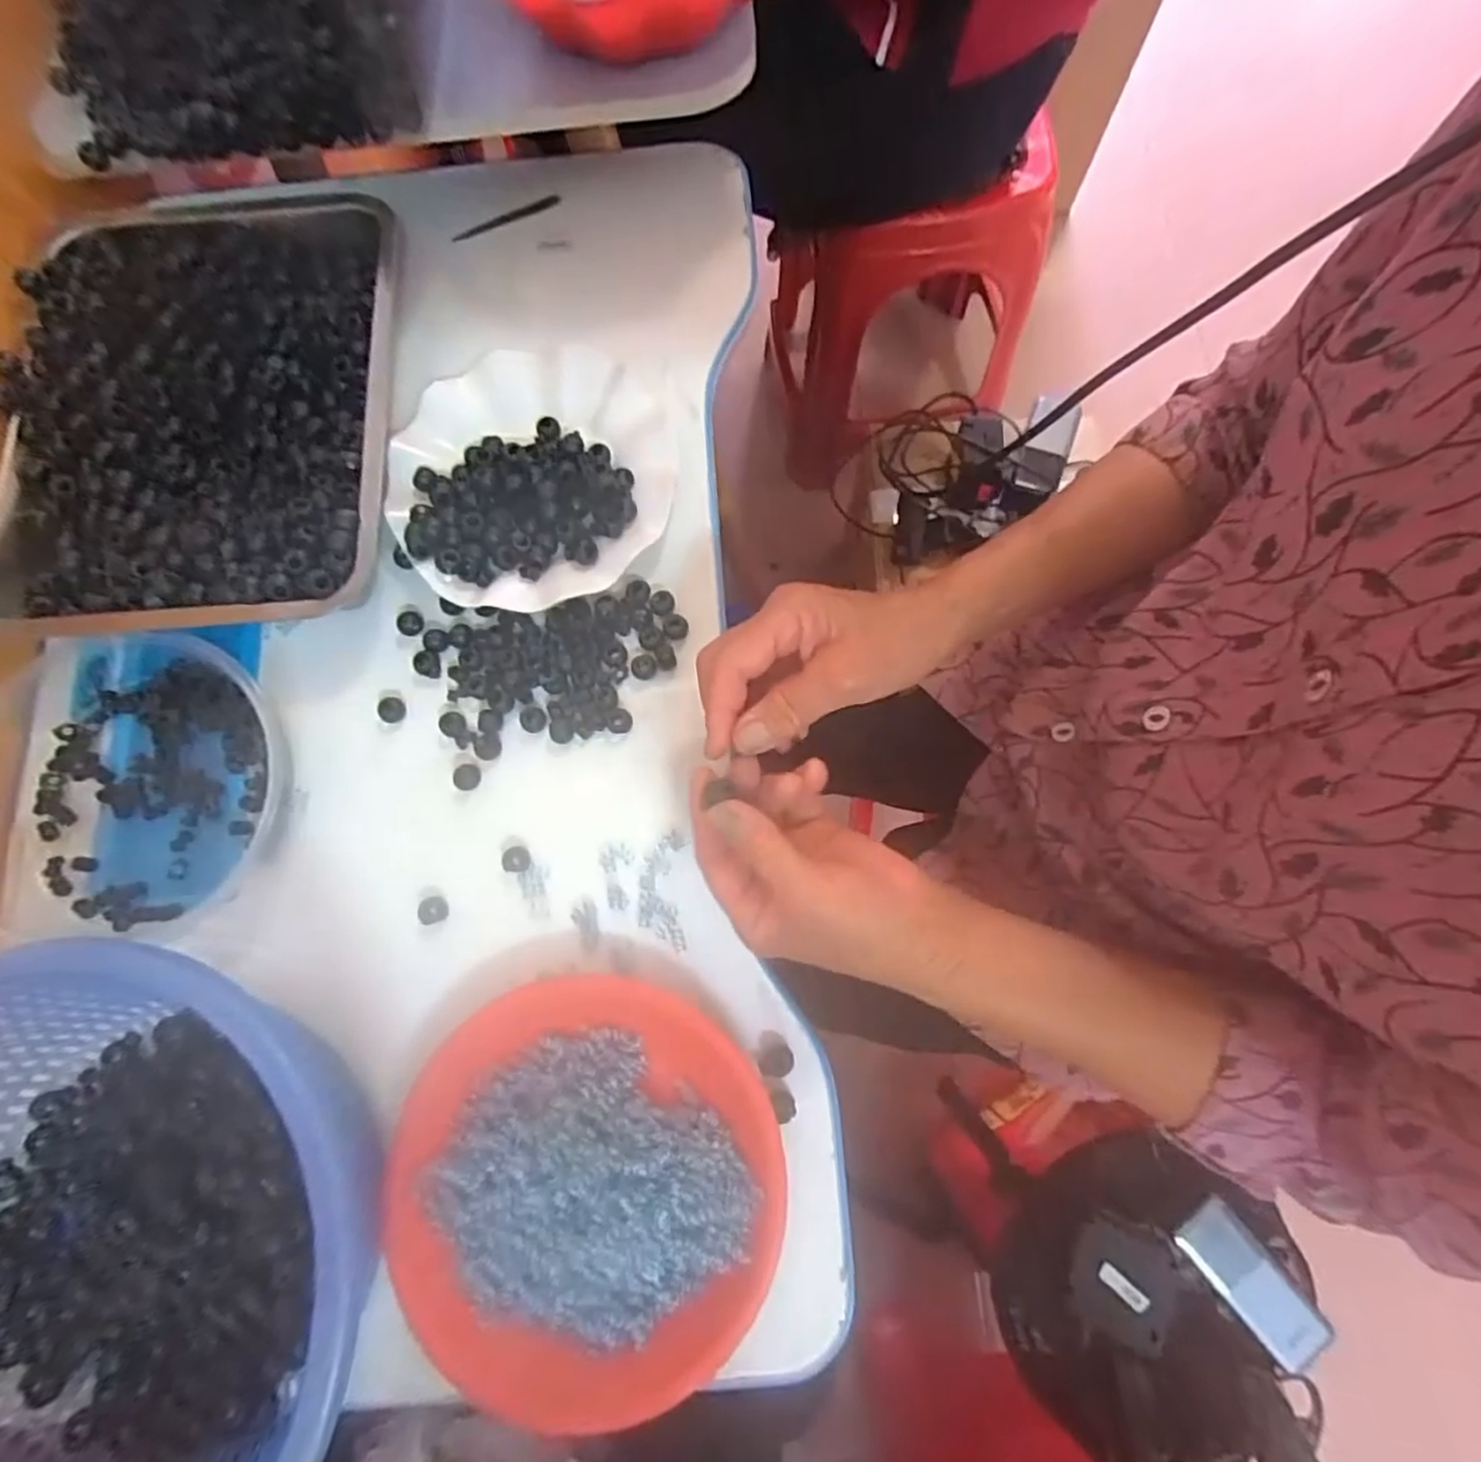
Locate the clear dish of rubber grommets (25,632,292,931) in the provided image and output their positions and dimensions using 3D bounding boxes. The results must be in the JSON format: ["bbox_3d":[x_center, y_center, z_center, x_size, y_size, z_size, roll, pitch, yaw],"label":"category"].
[{"bbox_3d":[-0.352,0.028,0.407,0.153,0.039,0.159,0,76,2],"label":"clear dish of rubber grommets"}]

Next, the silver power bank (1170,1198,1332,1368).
[{"bbox_3d":[0.430,0.463,0.585,0.054,0.015,0.114,-35,61,-7],"label":"silver power bank"}]

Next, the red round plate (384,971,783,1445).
[{"bbox_3d":[-0.081,0.229,0.347,0.194,0.041,0.191,0,76,2],"label":"red round plate"}]

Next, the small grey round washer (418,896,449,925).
[{"bbox_3d":[-0.177,0.102,0.400,0.016,0.006,0.015,0,76,2],"label":"small grey round washer"}]

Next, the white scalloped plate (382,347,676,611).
[{"bbox_3d":[-0.136,-0.169,0.449,0.178,0.027,0.185,0,76,2],"label":"white scalloped plate"}]

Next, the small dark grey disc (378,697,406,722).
[{"bbox_3d":[-0.216,-0.013,0.431,0.016,0.007,0.016,0,76,2],"label":"small dark grey disc"}]

